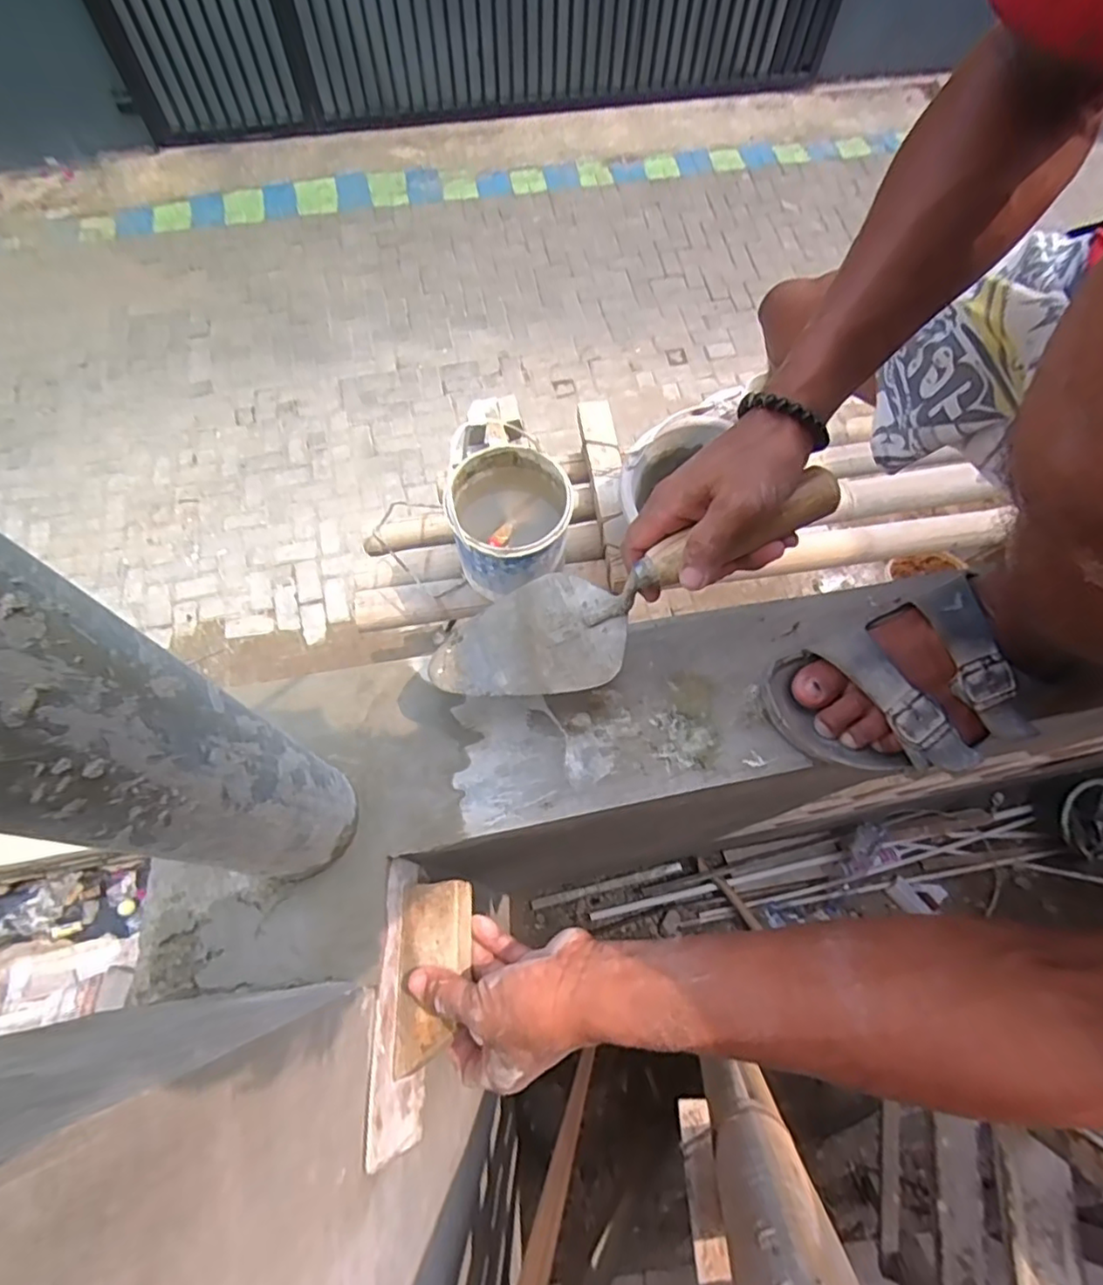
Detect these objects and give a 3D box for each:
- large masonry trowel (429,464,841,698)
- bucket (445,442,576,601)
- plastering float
[{"bbox_3d":[0.051,-0.032,0.409,0.268,0.042,0.081,-25,69,7],"label":"large masonry trowel"},{"bbox_3d":[-0.064,-0.184,0.987,0.173,0.165,0.188,1,67,-1],"label":"bucket"},{"bbox_3d":[-0.082,0.222,0.390,0.052,0.055,0.155,3,65,0],"label":"plastering float"}]

